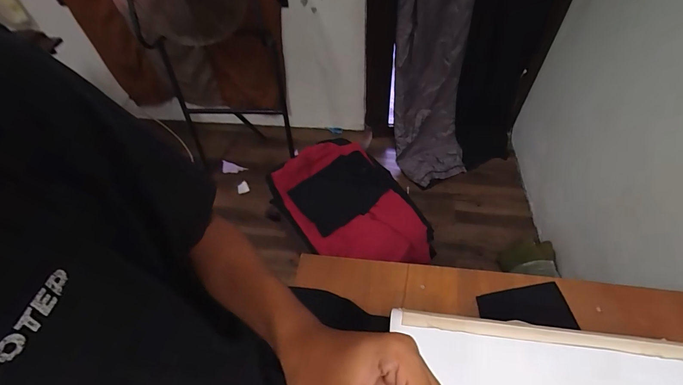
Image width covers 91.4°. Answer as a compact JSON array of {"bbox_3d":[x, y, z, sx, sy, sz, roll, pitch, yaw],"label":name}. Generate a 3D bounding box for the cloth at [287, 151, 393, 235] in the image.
[{"bbox_3d":[0.000,-0.002,1.101,0.284,0.023,0.207,-36,75,-8],"label":"cloth"}]

